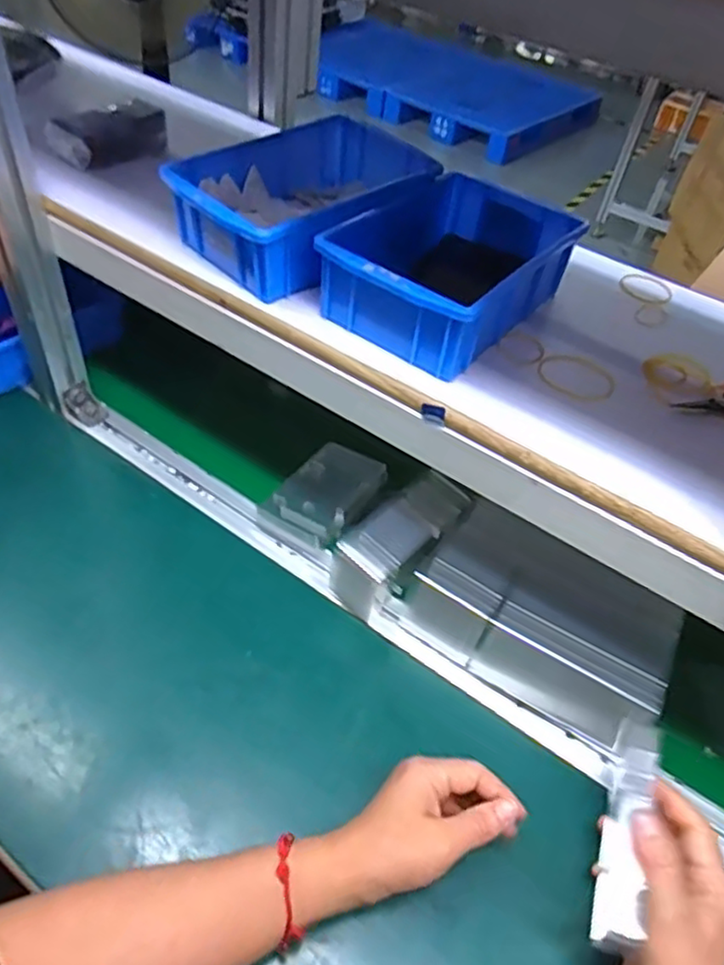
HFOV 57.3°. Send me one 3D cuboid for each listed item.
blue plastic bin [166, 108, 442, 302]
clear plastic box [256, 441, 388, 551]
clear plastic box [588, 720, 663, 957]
[{"bbox_3d":[-0.047,-0.237,0.560,0.142,0.061,0.205,36,53,26],"label":"blue plastic bin"},{"bbox_3d":[-0.038,0.012,0.683,0.083,0.017,0.128,26,54,17],"label":"clear plastic box"},{"bbox_3d":[0.165,0.214,0.411,0.020,0.028,0.131,18,60,10],"label":"clear plastic box"}]

